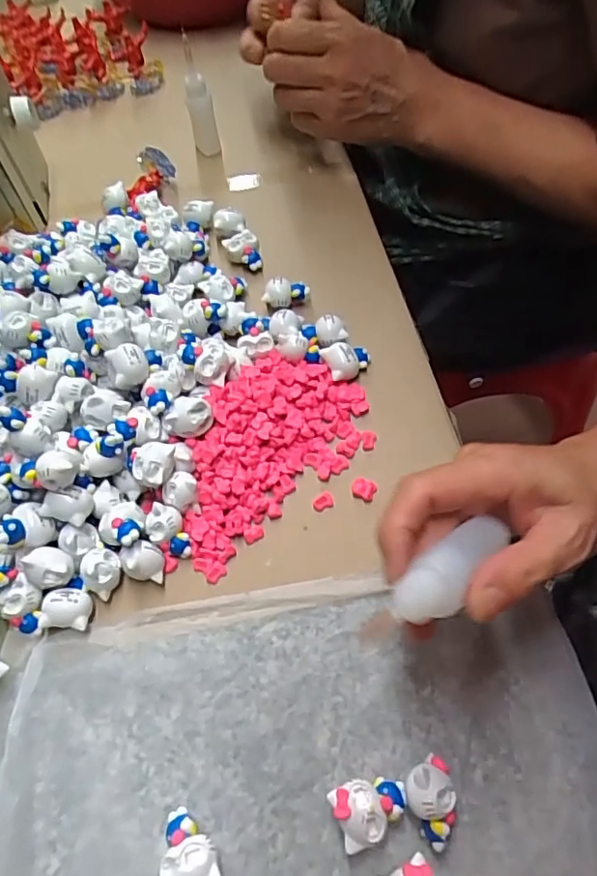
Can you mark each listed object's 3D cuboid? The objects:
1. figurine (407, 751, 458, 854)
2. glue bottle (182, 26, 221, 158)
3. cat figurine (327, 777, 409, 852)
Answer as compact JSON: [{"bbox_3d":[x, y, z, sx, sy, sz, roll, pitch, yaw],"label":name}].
[{"bbox_3d":[0.060,0.165,0.264,0.021,0.025,0.035,5,61,4],"label":"figurine"},{"bbox_3d":[-0.087,-0.296,0.502,0.023,0.084,0.026,-6,61,-2],"label":"glue bottle"},{"bbox_3d":[0.034,0.170,0.267,0.033,0.019,0.024,-19,62,-9],"label":"cat figurine"}]

